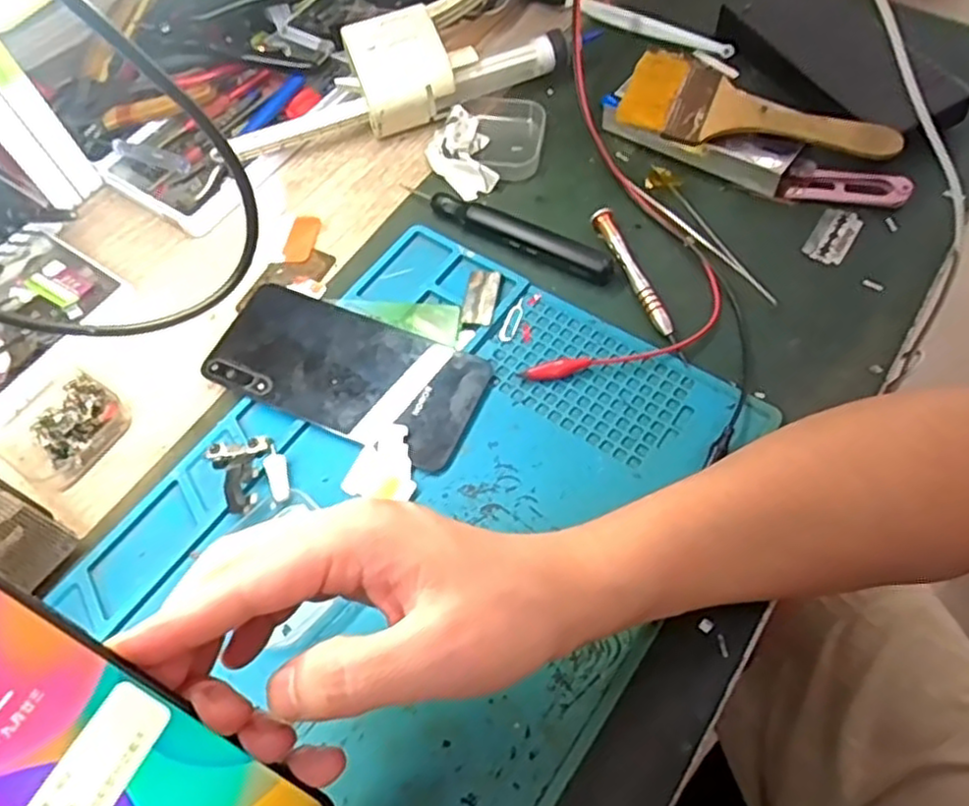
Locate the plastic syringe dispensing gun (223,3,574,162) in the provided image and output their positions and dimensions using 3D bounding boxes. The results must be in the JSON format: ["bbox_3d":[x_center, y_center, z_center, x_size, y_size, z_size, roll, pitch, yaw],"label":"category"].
[{"bbox_3d":[-0.068,-0.227,0.499,0.245,0.055,0.073,-21,61,-8],"label":"plastic syringe dispensing gun"}]

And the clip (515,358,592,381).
[{"bbox_3d":[0.039,-0.019,0.392,0.040,0.010,0.011,-15,61,-4],"label":"clip"}]

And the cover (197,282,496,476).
[{"bbox_3d":[-0.078,-0.019,0.405,0.156,0.007,0.072,21,64,15],"label":"cover"}]

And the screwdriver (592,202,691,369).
[{"bbox_3d":[0.091,-0.071,0.420,0.011,0.012,0.115,-19,61,-7],"label":"screwdriver"}]

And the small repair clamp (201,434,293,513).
[{"bbox_3d":[-0.123,0.035,0.376,0.034,0.008,0.049,-29,63,-12],"label":"small repair clamp"}]

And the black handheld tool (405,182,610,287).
[{"bbox_3d":[0.013,-0.107,0.445,0.143,0.014,0.018,27,66,17],"label":"black handheld tool"}]

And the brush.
[{"bbox_3d":[0.169,-0.182,0.445,0.163,0.016,0.068,16,63,14],"label":"brush"}]

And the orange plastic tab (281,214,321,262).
[{"bbox_3d":[-0.121,-0.109,0.474,0.019,0.004,0.039,6,61,7],"label":"orange plastic tab"}]

